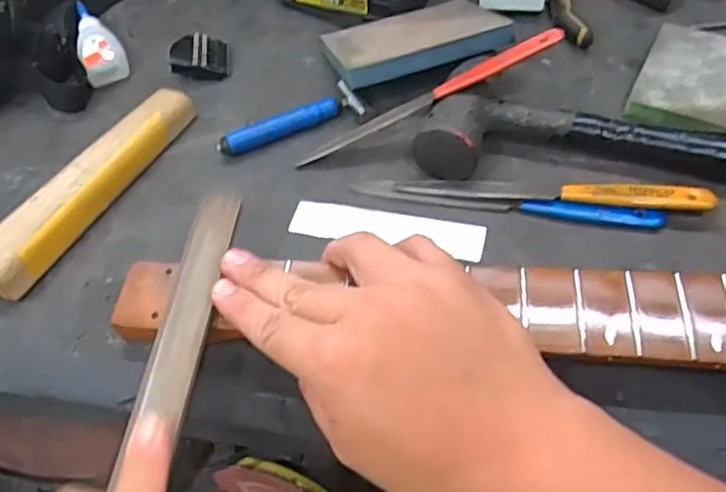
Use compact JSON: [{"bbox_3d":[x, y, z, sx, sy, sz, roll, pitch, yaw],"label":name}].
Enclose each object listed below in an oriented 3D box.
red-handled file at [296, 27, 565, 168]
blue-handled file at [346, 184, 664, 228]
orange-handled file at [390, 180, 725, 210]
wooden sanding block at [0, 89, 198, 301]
[{"bbox_3d":[0.041,-0.095,0.416,0.181,0.013,0.019,-25,50,14],"label":"red-handled file"},{"bbox_3d":[0.086,-0.026,0.395,0.184,0.008,0.011,7,53,11],"label":"blue-handled file"},{"bbox_3d":[0.114,-0.033,0.391,0.180,0.015,0.016,6,53,10],"label":"orange-handled file"},{"bbox_3d":[-0.173,-0.042,0.416,0.025,0.032,0.179,22,57,21],"label":"wooden sanding block"}]

